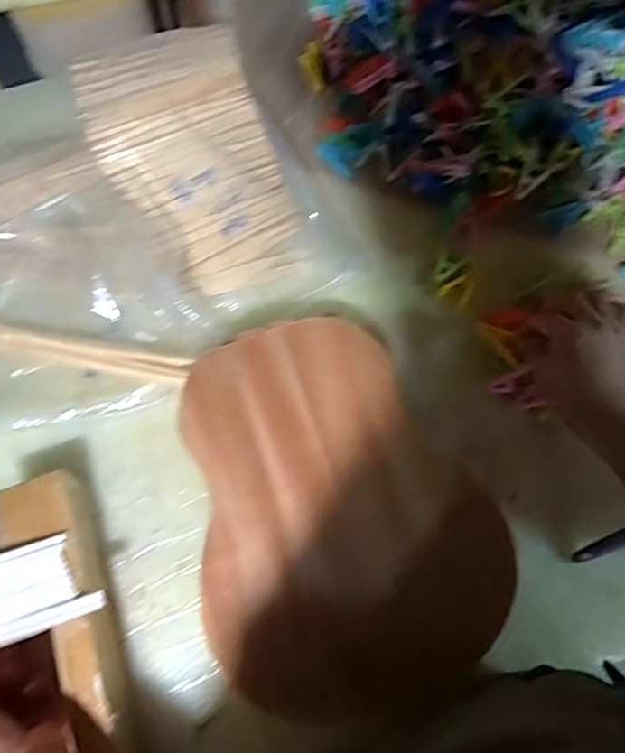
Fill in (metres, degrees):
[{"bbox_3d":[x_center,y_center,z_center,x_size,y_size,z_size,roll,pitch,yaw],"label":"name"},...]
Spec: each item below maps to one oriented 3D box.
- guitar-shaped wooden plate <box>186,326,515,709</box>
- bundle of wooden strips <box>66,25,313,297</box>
[{"bbox_3d":[0.012,0.101,0.477,0.234,0.008,0.316,-21,71,-8],"label":"guitar-shaped wooden plate"},{"bbox_3d":[-0.126,-0.224,0.591,0.177,0.052,0.280,-22,100,-6],"label":"bundle of wooden strips"}]

